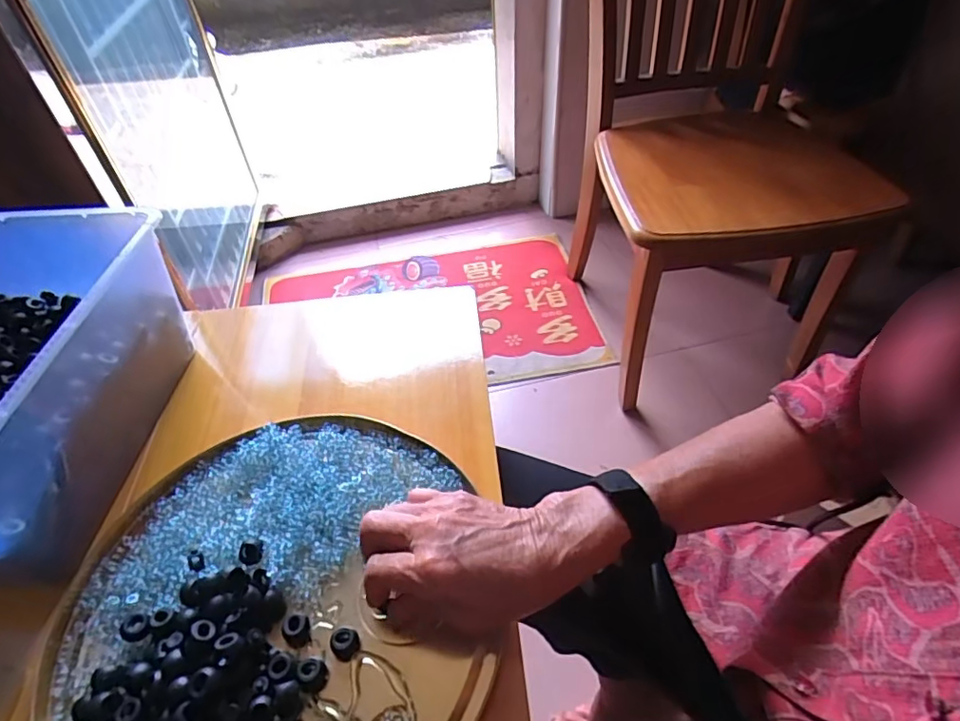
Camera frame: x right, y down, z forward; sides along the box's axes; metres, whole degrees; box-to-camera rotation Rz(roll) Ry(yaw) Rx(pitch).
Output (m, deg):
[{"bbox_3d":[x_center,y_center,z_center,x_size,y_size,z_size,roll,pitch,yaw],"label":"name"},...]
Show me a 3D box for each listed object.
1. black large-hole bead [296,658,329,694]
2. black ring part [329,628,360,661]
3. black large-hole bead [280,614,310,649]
[{"bbox_3d":[-0.105,0.195,0.341,0.015,0.012,0.017,-1,47,4],"label":"black large-hole bead"},{"bbox_3d":[-0.088,0.181,0.353,0.016,0.011,0.018,22,52,23],"label":"black ring part"},{"bbox_3d":[-0.121,0.177,0.361,0.015,0.016,0.016,-2,47,2],"label":"black large-hole bead"}]

